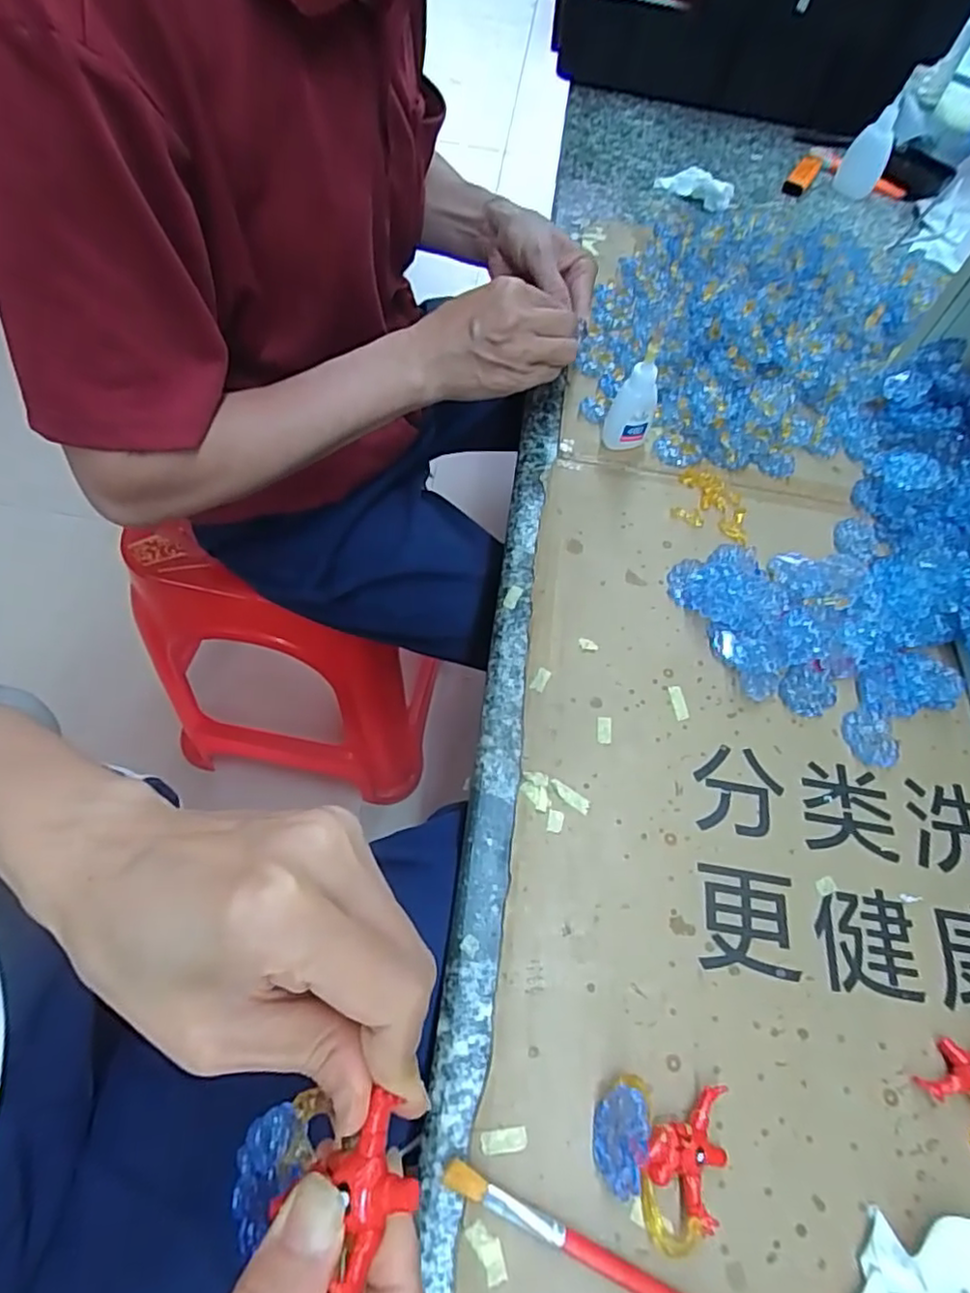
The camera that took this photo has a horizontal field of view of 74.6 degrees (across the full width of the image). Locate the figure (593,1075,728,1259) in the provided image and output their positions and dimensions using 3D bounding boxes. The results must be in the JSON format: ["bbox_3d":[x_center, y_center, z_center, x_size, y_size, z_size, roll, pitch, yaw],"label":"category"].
[{"bbox_3d":[0.072,0.207,0.256,0.053,0.023,0.054,3,60,-5],"label":"figure"}]

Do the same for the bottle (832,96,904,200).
[{"bbox_3d":[0.424,-0.548,0.700,0.045,0.083,0.045,26,62,10],"label":"bottle"}]

